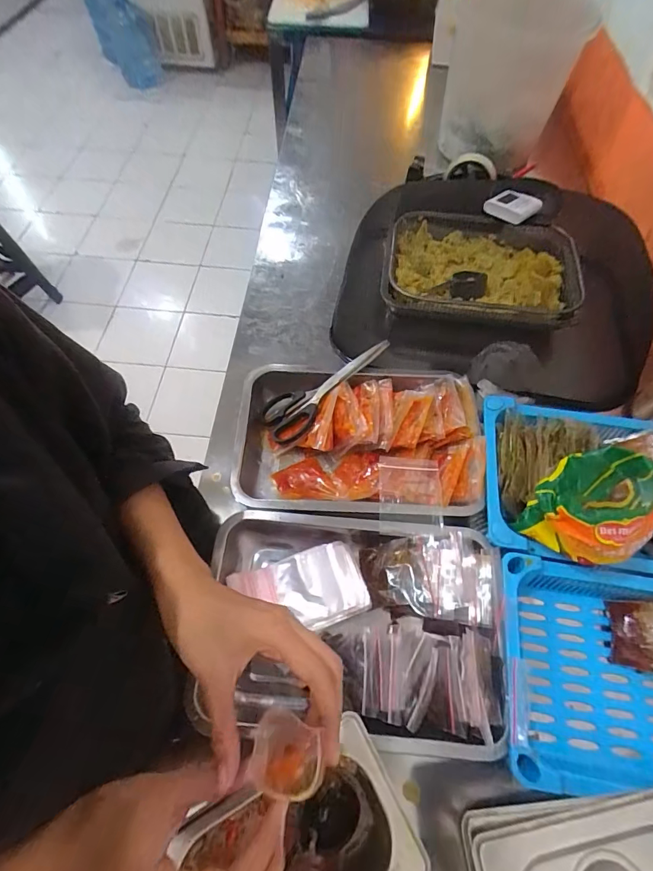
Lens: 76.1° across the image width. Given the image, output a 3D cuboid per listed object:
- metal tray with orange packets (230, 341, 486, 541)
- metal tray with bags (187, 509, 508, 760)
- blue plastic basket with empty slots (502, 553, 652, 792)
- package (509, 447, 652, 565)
[{"bbox_3d":[0.037,0.007,0.536,0.307,0.058,0.222,9,61,4],"label":"metal tray with orange packets"},{"bbox_3d":[0.025,0.186,0.426,0.297,0.085,0.205,5,61,2],"label":"metal tray with bags"},{"bbox_3d":[0.320,0.244,0.413,0.291,0.063,0.195,8,61,3],"label":"blue plastic basket with empty slots"},{"bbox_3d":[0.276,0.063,0.428,0.090,0.105,0.110,32,65,15],"label":"package"}]

